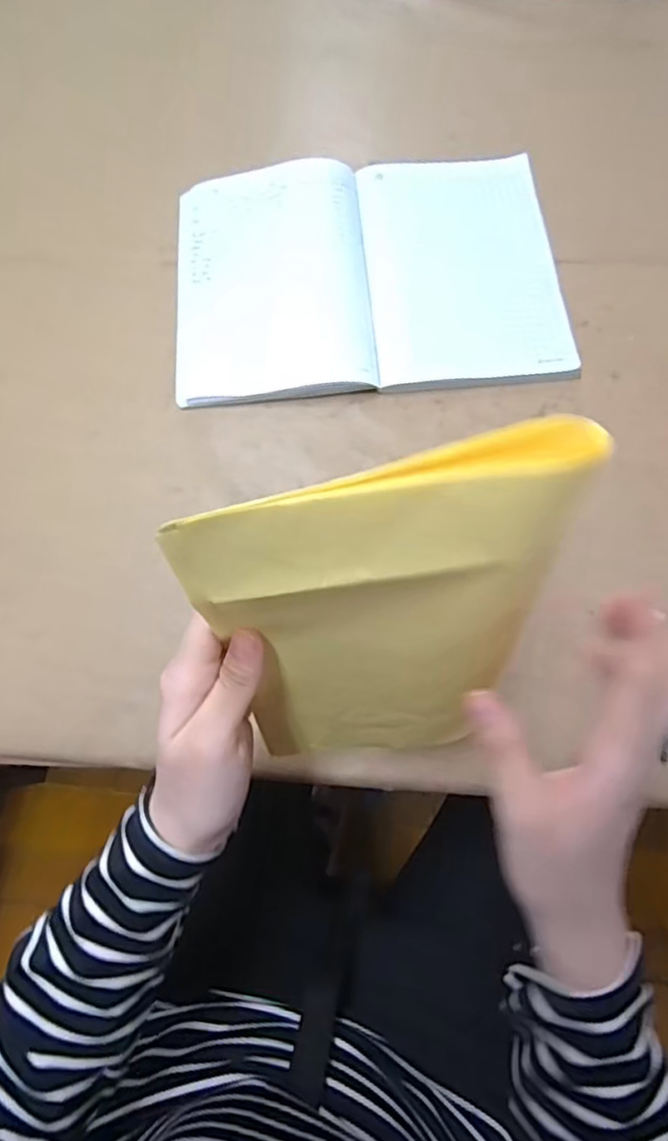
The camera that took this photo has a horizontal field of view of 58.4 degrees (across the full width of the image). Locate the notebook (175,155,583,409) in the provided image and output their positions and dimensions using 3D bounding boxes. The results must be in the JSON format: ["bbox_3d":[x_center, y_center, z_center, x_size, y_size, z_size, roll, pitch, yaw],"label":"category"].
[{"bbox_3d":[0.027,-0.274,0.542,0.336,0.016,0.252,-4,71,1],"label":"notebook"}]

